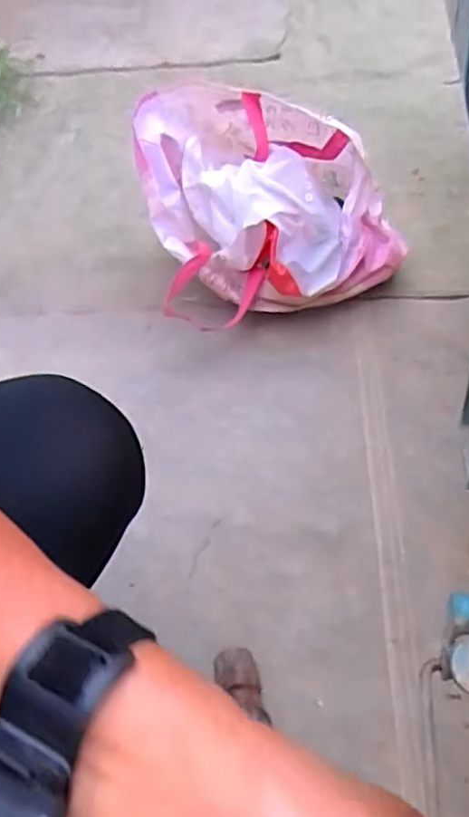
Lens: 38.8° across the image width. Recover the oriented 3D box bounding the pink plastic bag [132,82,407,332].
[{"bbox_3d":[0.049,-0.281,0.917,0.345,0.222,0.241,-2,45,4],"label":"pink plastic bag"}]

